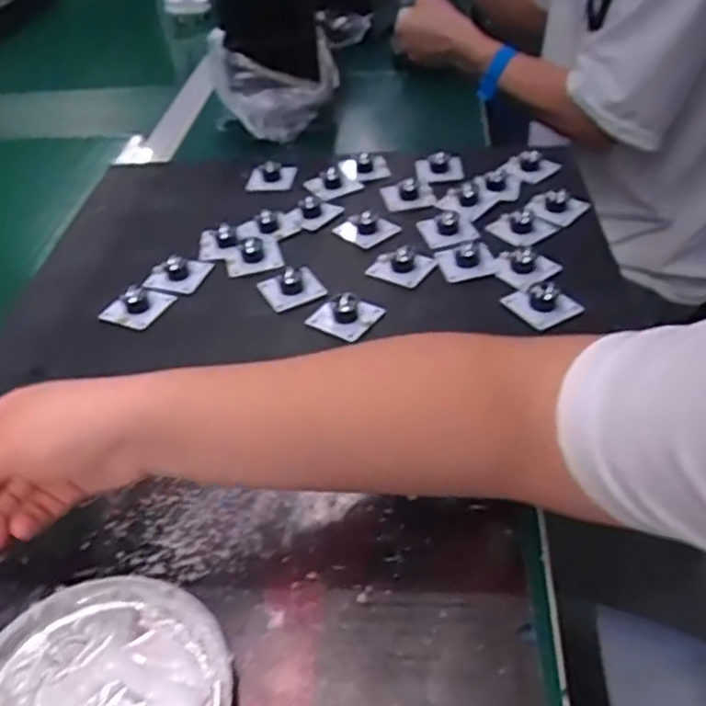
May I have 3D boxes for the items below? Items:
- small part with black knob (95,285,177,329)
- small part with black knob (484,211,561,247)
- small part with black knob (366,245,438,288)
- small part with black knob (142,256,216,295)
[{"bbox_3d":[-0.167,-0.043,0.560,0.043,0.021,0.047,15,44,22],"label":"small part with black knob"},{"bbox_3d":[0.148,-0.112,0.619,0.050,0.019,0.037,-29,46,-25],"label":"small part with black knob"},{"bbox_3d":[0.040,-0.076,0.579,0.043,0.022,0.039,19,46,26],"label":"small part with black knob"},{"bbox_3d":[-0.144,-0.069,0.589,0.046,0.020,0.042,11,43,18],"label":"small part with black knob"}]

